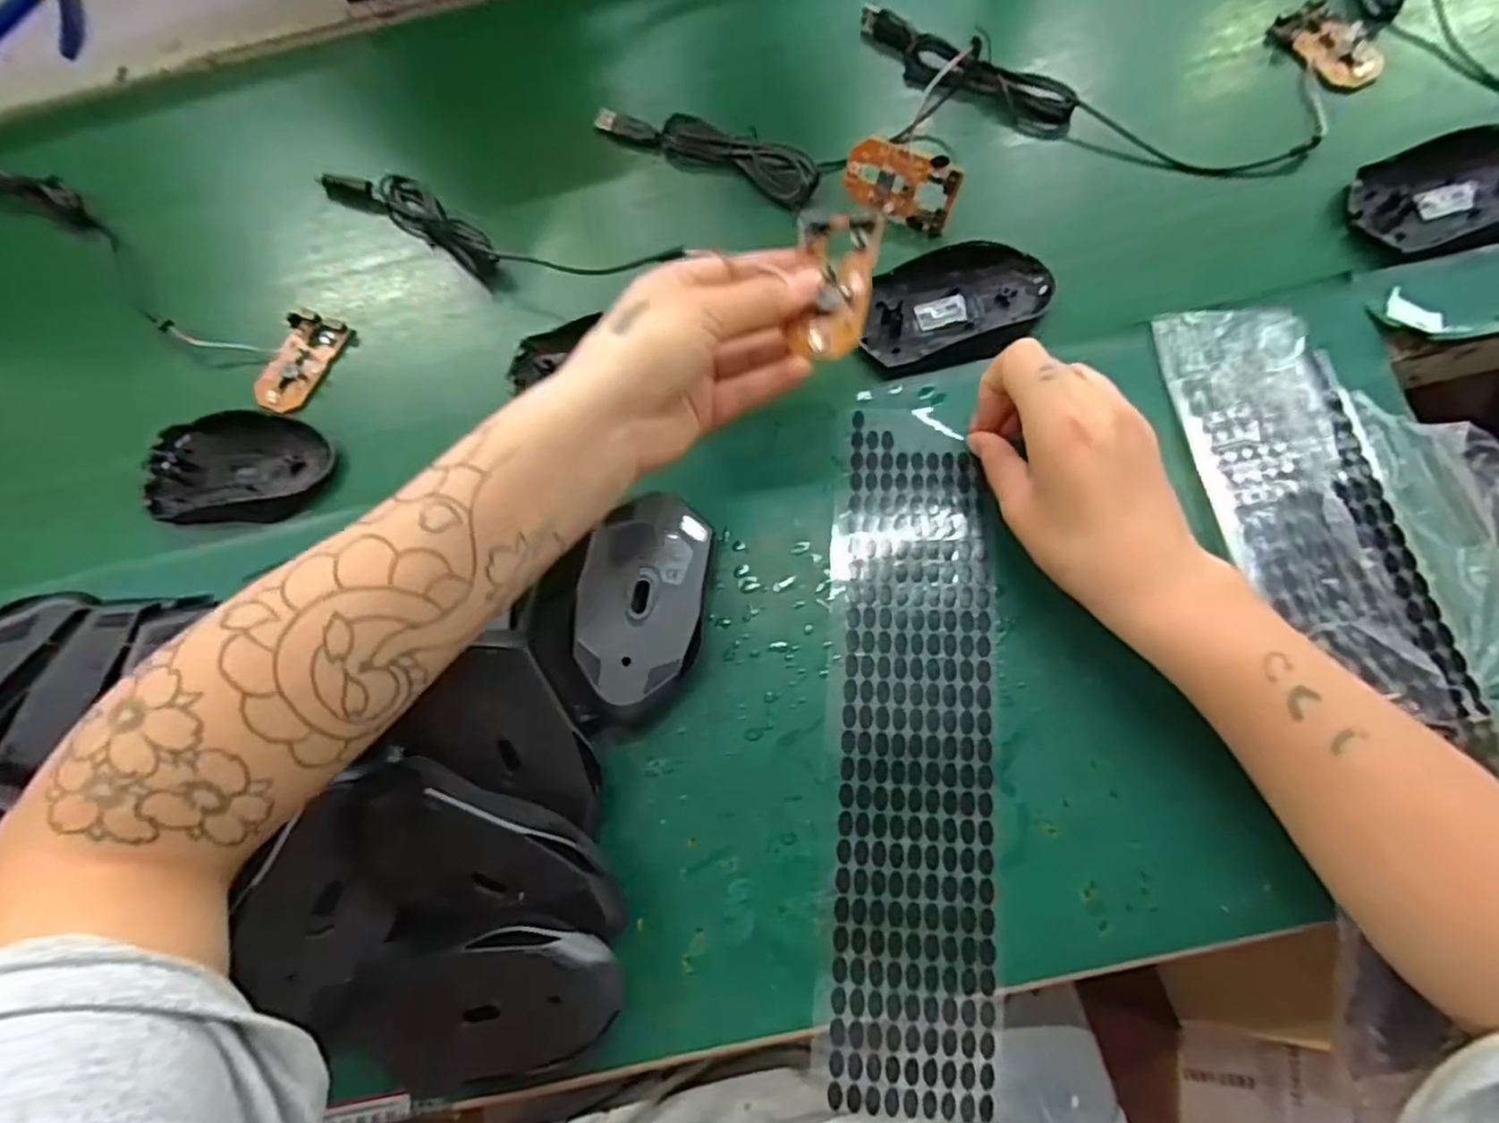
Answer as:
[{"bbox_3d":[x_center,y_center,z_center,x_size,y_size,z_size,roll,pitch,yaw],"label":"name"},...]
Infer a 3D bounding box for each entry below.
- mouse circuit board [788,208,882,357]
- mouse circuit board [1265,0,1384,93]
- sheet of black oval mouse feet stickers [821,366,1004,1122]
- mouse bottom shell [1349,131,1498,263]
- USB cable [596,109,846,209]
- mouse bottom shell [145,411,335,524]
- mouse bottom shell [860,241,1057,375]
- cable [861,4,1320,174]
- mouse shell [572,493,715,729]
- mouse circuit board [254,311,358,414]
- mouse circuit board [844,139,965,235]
[{"bbox_3d":[0.037,-0.124,0.315,0.035,0.012,0.071,6,80,1],"label":"mouse circuit board"},{"bbox_3d":[0.368,-0.326,0.450,0.042,0.017,0.069,-28,70,-13],"label":"mouse circuit board"},{"bbox_3d":[0.080,0.069,0.350,0.078,0.006,0.345,2,74,6],"label":"sheet of black oval mouse feet stickers"},{"bbox_3d":[0.401,-0.206,0.402,0.108,0.023,0.064,-10,67,-6],"label":"mouse bottom shell"},{"bbox_3d":[-0.026,-0.262,0.466,0.164,0.037,0.037,27,68,10],"label":"USB cable"},{"bbox_3d":[-0.301,-0.058,0.425,0.111,0.025,0.065,-1,67,-2],"label":"mouse bottom shell"},{"bbox_3d":[0.119,-0.146,0.409,0.108,0.026,0.069,-13,68,-7],"label":"mouse bottom shell"},{"bbox_3d":[0.192,-0.287,0.449,0.281,0.031,0.050,28,69,10],"label":"cable"},{"bbox_3d":[-0.053,0.024,0.356,0.060,0.031,0.111,8,67,2],"label":"mouse shell"},{"bbox_3d":[-0.279,-0.124,0.445,0.038,0.014,0.066,18,67,6],"label":"mouse circuit board"},{"bbox_3d":[0.090,-0.226,0.429,0.068,0.040,0.008,25,38,11],"label":"mouse circuit board"}]

